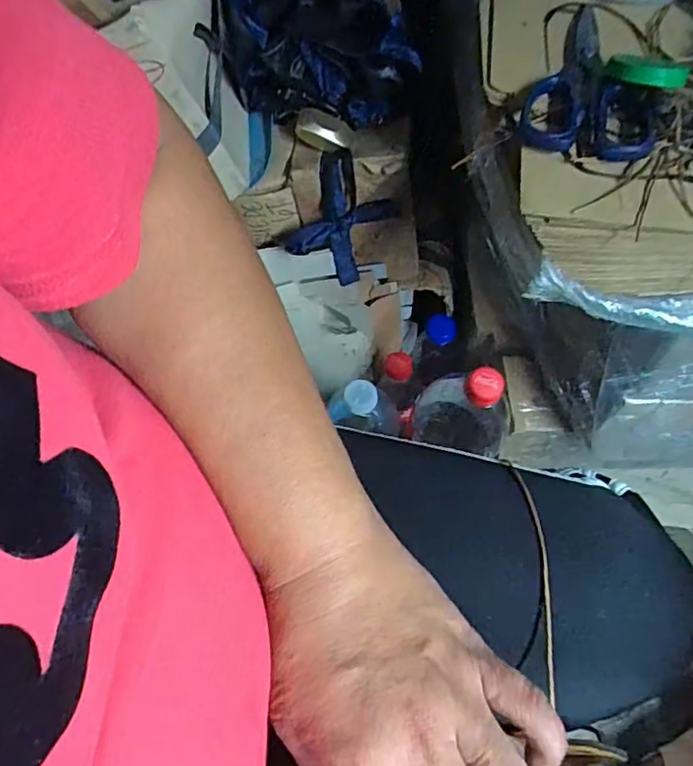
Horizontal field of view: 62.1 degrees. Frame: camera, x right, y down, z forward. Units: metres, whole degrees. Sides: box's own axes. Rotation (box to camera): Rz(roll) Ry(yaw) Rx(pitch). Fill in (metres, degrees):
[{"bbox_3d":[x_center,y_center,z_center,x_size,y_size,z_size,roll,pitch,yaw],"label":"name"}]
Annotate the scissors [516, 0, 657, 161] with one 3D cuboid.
[{"bbox_3d":[0.169,-0.218,0.407,0.083,0.009,0.171,9,60,8],"label":"scissors"}]

